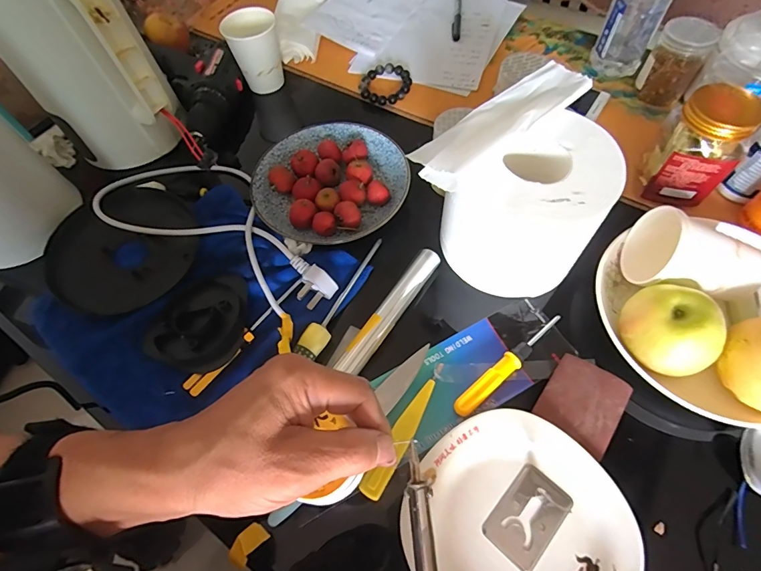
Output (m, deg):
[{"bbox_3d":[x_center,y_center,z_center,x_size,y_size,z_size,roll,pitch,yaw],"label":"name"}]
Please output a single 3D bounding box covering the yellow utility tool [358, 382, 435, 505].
[{"bbox_3d":[0.019,0.129,0.350,0.019,0.009,0.110,29,67,17],"label":"yellow utility tool"}]

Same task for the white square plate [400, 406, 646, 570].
[{"bbox_3d":[0.105,0.184,0.310,0.156,0.023,0.158,-35,65,-14],"label":"white square plate"}]

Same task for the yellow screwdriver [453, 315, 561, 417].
[{"bbox_3d":[0.118,0.074,0.378,0.133,0.019,0.017,-38,66,-16],"label":"yellow screwdriver"}]

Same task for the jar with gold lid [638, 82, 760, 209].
[{"bbox_3d":[0.326,-0.144,0.418,0.073,0.094,0.080,-2,62,3],"label":"jar with gold lid"}]

